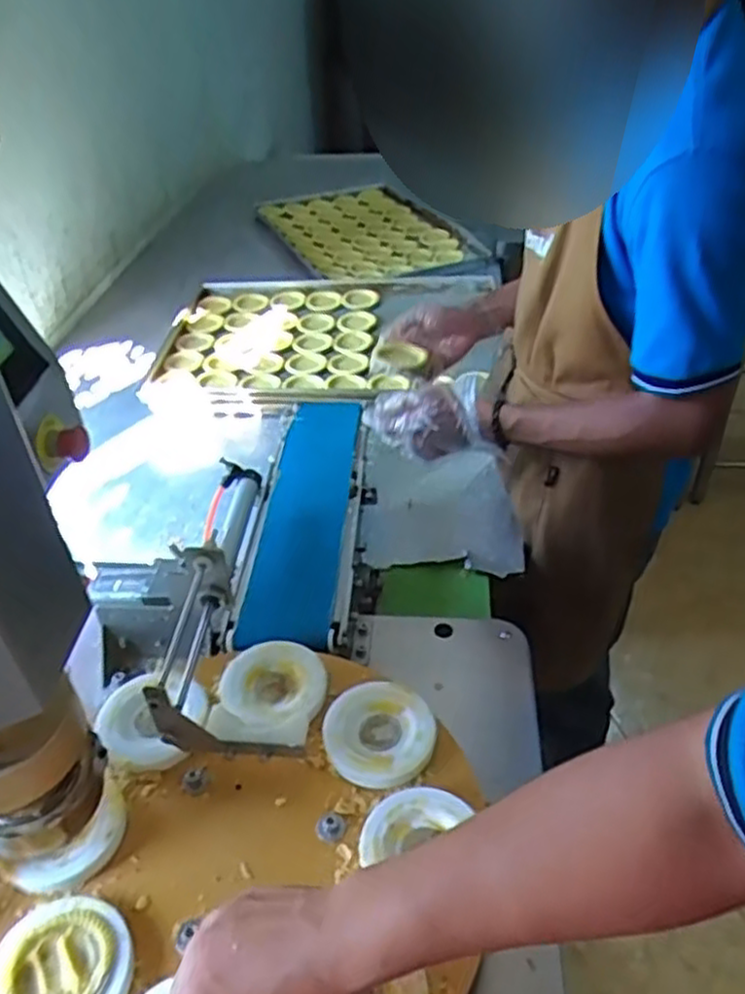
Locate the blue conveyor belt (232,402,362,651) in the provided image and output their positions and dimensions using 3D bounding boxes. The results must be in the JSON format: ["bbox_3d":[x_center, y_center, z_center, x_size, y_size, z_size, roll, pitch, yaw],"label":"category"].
[{"bbox_3d":[-0.080,0.007,0.949,0.104,0.056,0.462,2,39,4],"label":"blue conveyor belt"}]

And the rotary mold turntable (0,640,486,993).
[{"bbox_3d":[-0.095,0.281,0.604,0.364,0.037,0.396,11,41,16],"label":"rotary mold turntable"}]

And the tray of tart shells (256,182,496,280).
[{"bbox_3d":[-0.016,-0.629,1.778,0.367,0.046,0.508,-18,42,-19],"label":"tray of tart shells"}]

